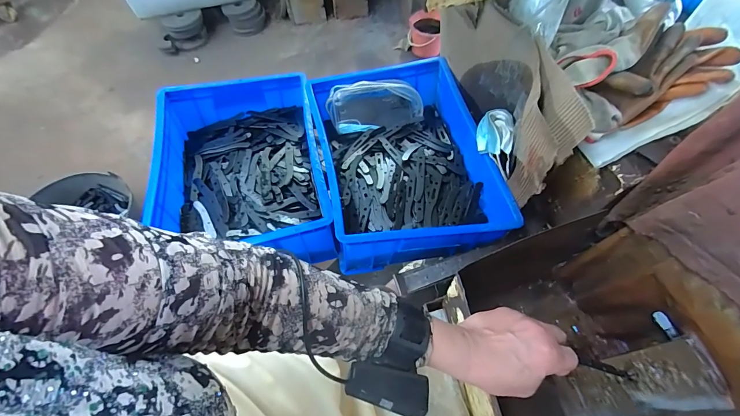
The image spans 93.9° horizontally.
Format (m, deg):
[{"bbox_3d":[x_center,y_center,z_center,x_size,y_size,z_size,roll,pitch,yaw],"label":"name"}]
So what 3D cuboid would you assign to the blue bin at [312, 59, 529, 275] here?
[{"bbox_3d":[0.062,-0.099,0.678,0.295,0.120,0.406,-11,62,-5],"label":"blue bin"}]

